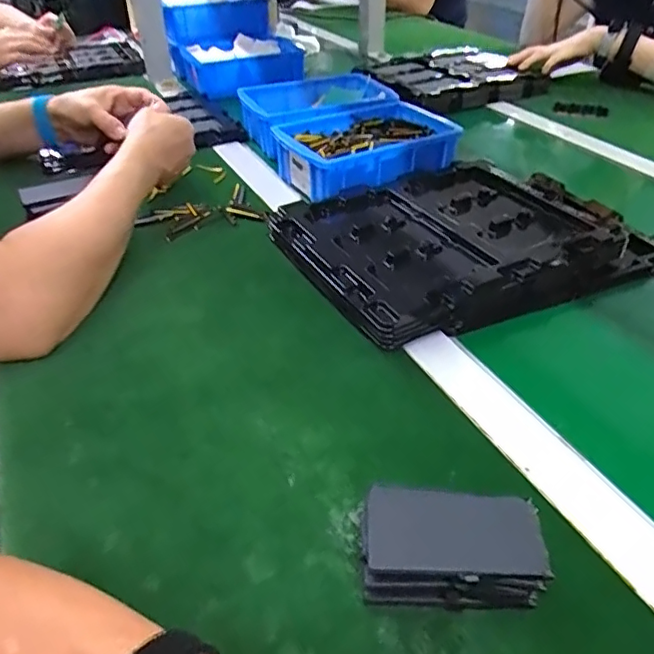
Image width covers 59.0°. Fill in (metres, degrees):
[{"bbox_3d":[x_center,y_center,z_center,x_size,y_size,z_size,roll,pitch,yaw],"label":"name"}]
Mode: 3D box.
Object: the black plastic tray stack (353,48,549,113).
[{"bbox_3d":[0.209,-0.416,0.969,0.271,0.051,0.206,-12,40,-13],"label":"black plastic tray stack"}]

